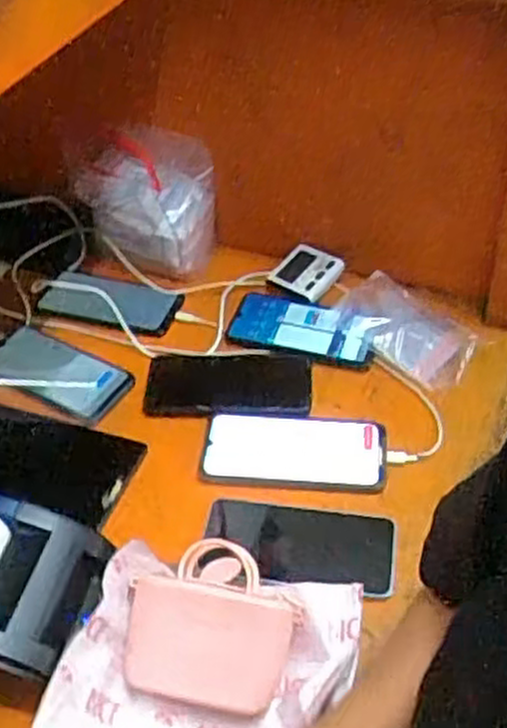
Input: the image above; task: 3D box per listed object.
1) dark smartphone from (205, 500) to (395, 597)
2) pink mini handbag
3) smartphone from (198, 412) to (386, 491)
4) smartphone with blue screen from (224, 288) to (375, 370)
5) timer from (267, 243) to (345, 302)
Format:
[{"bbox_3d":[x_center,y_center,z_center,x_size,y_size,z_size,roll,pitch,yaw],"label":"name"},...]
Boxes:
[{"bbox_3d":[0.040,0.149,0.678,0.158,0.012,0.075,6,45,11],"label":"dark smartphone"},{"bbox_3d":[-0.030,0.192,0.597,0.119,0.045,0.113,6,68,8],"label":"pink mini handbag"},{"bbox_3d":[0.038,0.078,0.752,0.167,0.010,0.083,1,44,5],"label":"smartphone"},{"bbox_3d":[0.053,-0.042,0.863,0.157,0.014,0.079,9,56,19],"label":"smartphone with blue screen"},{"bbox_3d":[0.061,-0.107,0.920,0.066,0.011,0.067,27,71,16],"label":"timer"}]

